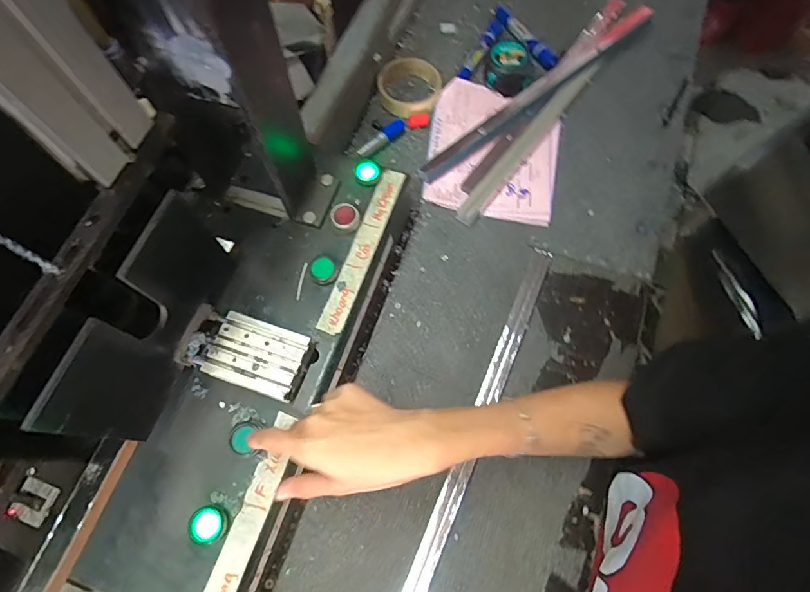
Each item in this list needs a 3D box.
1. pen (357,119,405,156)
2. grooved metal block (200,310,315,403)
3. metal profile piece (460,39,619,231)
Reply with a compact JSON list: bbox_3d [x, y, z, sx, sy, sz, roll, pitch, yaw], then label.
[{"bbox_3d":[-0.030,-0.208,0.586,0.073,0.019,0.014,-39,75,-14],"label":"pen"},{"bbox_3d":[-0.129,0.055,0.401,0.084,0.026,0.058,19,70,6],"label":"grooved metal block"},{"bbox_3d":[0.174,-0.220,0.579,0.027,0.017,0.333,37,73,12],"label":"metal profile piece"}]

